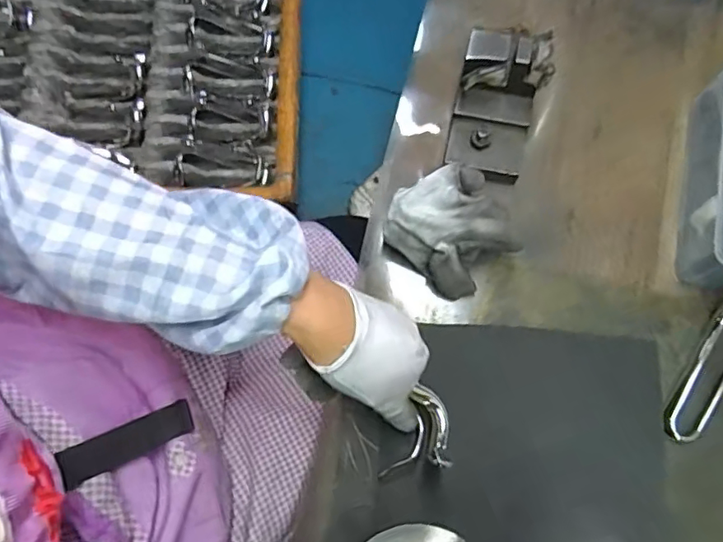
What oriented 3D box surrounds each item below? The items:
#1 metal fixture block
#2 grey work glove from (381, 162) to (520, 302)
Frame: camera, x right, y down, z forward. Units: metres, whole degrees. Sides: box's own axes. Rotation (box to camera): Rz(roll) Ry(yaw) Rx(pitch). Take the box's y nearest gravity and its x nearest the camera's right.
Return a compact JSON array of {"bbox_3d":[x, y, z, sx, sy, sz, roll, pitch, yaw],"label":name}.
[{"bbox_3d":[0.105,-0.128,0.447,0.064,0.067,0.094,9,77,3],"label":"metal fixture block"},{"bbox_3d":[0.065,-0.031,0.423,0.091,0.065,0.068,42,80,10],"label":"grey work glove"}]

